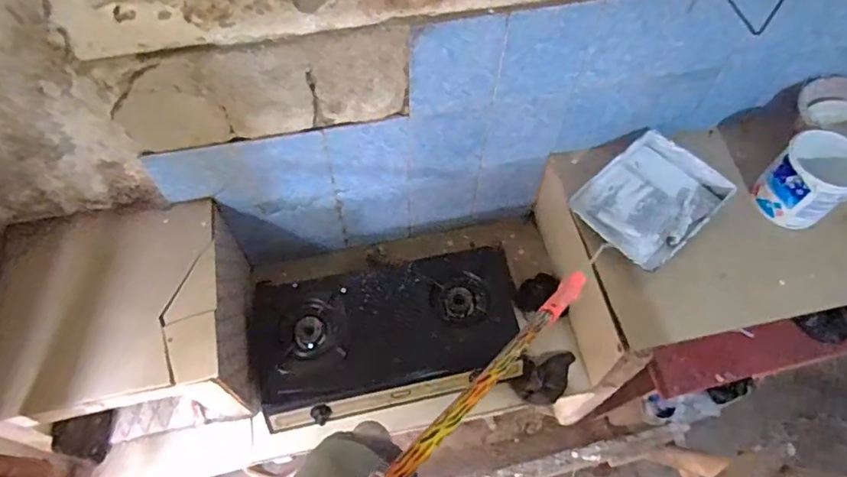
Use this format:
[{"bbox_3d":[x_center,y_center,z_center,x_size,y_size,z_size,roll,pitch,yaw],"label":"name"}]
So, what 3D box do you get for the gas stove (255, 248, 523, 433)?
[{"bbox_3d":[-0.088,0.260,1.445,0.689,0.107,0.389,-7,61,-5],"label":"gas stove"}]

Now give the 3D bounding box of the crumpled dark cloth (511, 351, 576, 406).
[{"bbox_3d":[0.339,0.369,1.483,0.149,0.051,0.186,24,63,12],"label":"crumpled dark cloth"}]

